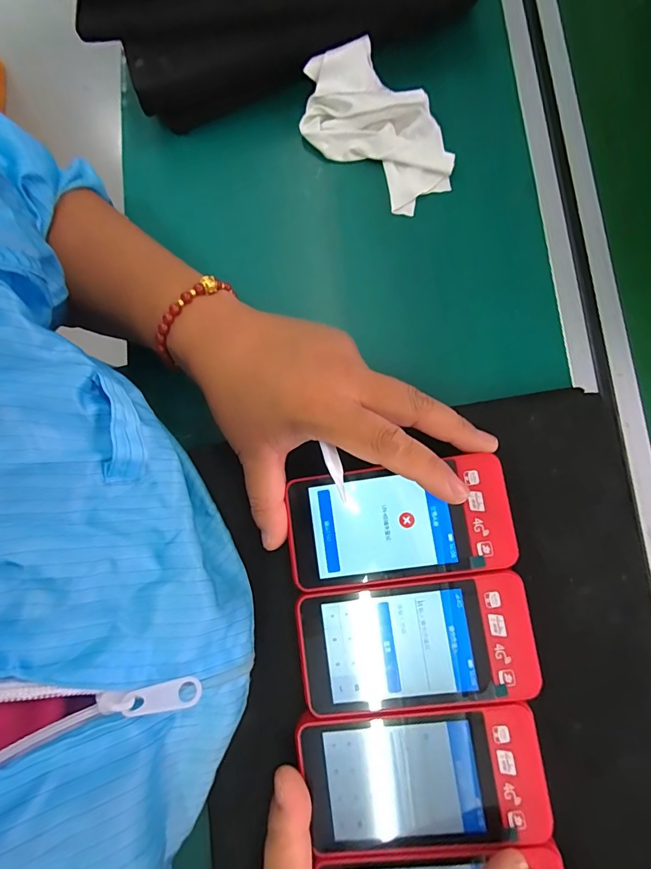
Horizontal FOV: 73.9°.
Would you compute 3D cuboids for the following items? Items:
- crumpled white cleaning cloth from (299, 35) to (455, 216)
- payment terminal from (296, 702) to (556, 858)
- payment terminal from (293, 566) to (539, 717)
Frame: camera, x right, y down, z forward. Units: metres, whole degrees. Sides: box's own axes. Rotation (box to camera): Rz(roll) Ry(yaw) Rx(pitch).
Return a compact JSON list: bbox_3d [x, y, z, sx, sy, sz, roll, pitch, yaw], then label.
[{"bbox_3d":[0.036,-0.221,0.309,0.071,0.021,0.123,-38,79,-2],"label":"crumpled white cleaning cloth"},{"bbox_3d":[0.048,0.171,0.213,0.115,0.016,0.063,-6,80,-2],"label":"payment terminal"},{"bbox_3d":[0.046,0.109,0.224,0.116,0.017,0.061,-8,80,-2],"label":"payment terminal"}]

